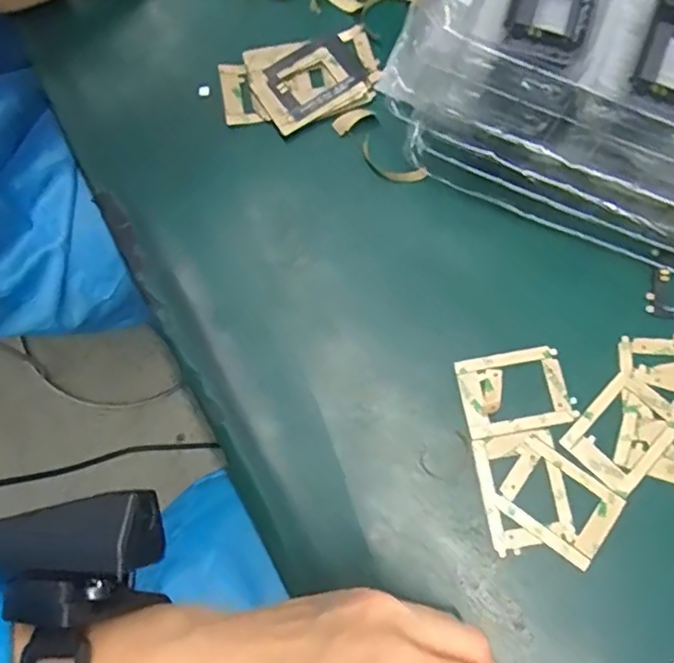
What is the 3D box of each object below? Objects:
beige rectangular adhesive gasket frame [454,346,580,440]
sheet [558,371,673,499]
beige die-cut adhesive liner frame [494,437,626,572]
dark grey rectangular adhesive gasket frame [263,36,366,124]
[{"bbox_3d":[0.090,0.030,0.307,0.053,0.004,0.041,-12,75,-2],"label":"beige rectangular adhesive gasket frame"},{"bbox_3d":[0.143,0.048,0.301,0.040,0.004,0.054,43,80,11],"label":"sheet"},{"bbox_3d":[0.106,0.081,0.293,0.054,0.004,0.039,36,79,10],"label":"beige die-cut adhesive liner frame"},{"bbox_3d":[-0.013,-0.148,0.357,0.053,0.006,0.044,-27,71,-8],"label":"dark grey rectangular adhesive gasket frame"}]

